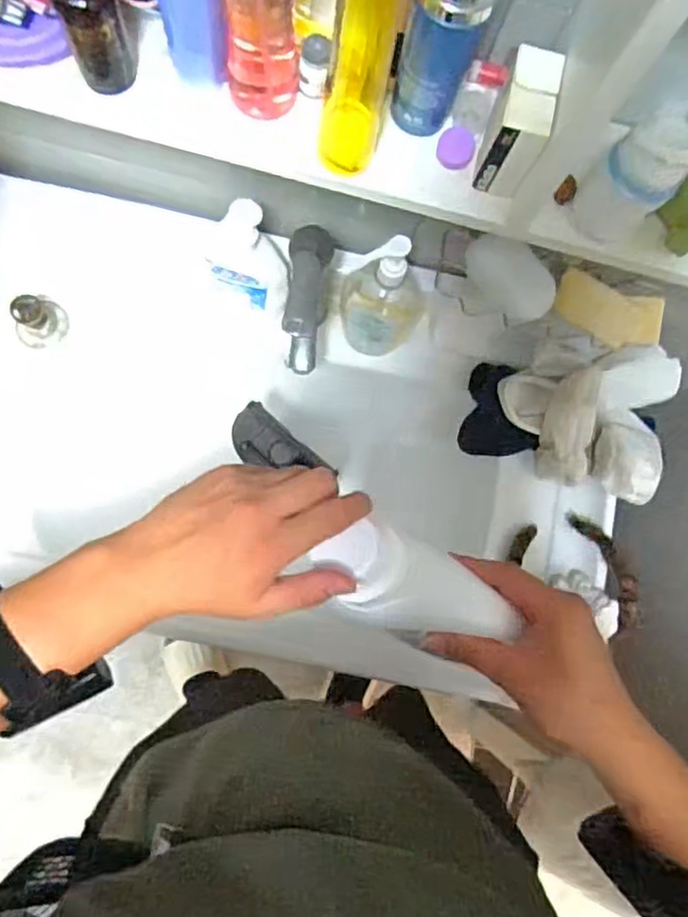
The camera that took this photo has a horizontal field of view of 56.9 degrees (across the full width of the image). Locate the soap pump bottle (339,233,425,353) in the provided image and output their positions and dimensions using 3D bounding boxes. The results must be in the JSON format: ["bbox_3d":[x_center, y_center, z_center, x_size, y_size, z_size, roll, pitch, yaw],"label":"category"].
[{"bbox_3d":[0.046,-0.169,0.693,0.085,0.243,0.057,21,82,-1],"label":"soap pump bottle"}]

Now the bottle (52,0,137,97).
[{"bbox_3d":[-0.155,-0.271,0.389,0.035,0.076,0.043,-19,84,-6],"label":"bottle"}]

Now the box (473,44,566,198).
[{"bbox_3d":[0.113,-0.215,0.410,0.034,0.063,0.060,20,82,-1],"label":"box"}]

